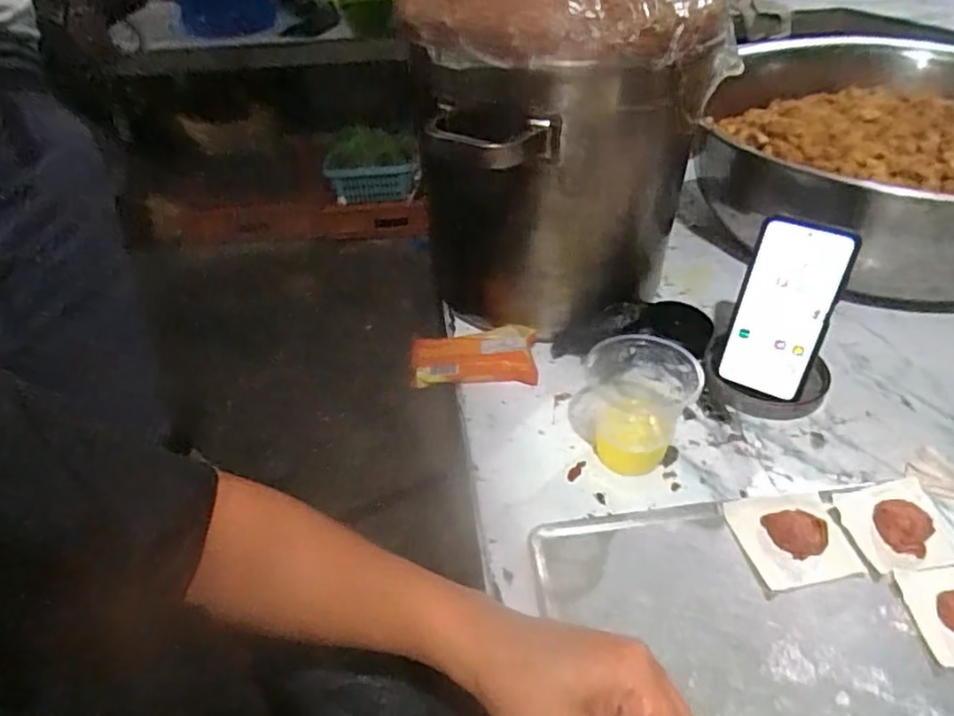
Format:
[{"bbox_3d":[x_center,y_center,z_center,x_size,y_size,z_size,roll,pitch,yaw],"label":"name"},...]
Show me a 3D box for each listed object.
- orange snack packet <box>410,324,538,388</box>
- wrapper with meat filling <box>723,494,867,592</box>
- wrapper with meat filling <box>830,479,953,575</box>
[{"bbox_3d":[-0.004,-0.002,0.644,0.124,0.034,0.058,-1,40,3],"label":"orange snack packet"},{"bbox_3d":[0.241,0.131,0.481,0.079,0.026,0.074,-8,40,-5],"label":"wrapper with meat filling"},{"bbox_3d":[0.325,0.126,0.487,0.078,0.027,0.075,-7,40,-4],"label":"wrapper with meat filling"}]

